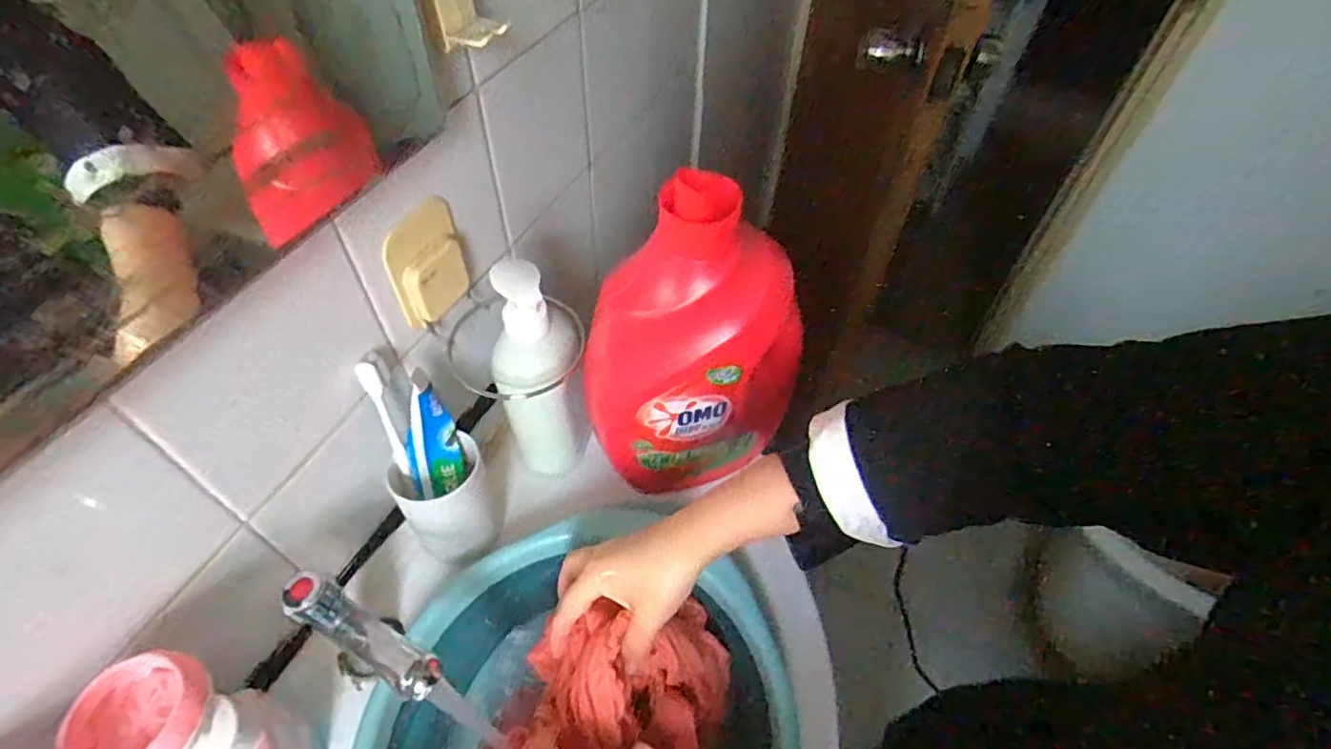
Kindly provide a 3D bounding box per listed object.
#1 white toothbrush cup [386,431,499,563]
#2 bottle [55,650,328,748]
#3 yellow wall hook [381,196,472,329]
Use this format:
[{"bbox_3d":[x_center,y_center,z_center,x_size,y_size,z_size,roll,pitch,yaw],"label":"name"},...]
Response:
[{"bbox_3d":[-0.176,0.109,0.516,0.070,0.087,0.067,2,51,-2],"label":"white toothbrush cup"},{"bbox_3d":[-0.267,0.220,0.377,0.068,0.152,0.064,17,52,10],"label":"bottle"},{"bbox_3d":[-0.182,-0.083,0.485,0.022,0.081,0.071,15,52,9],"label":"yellow wall hook"}]

